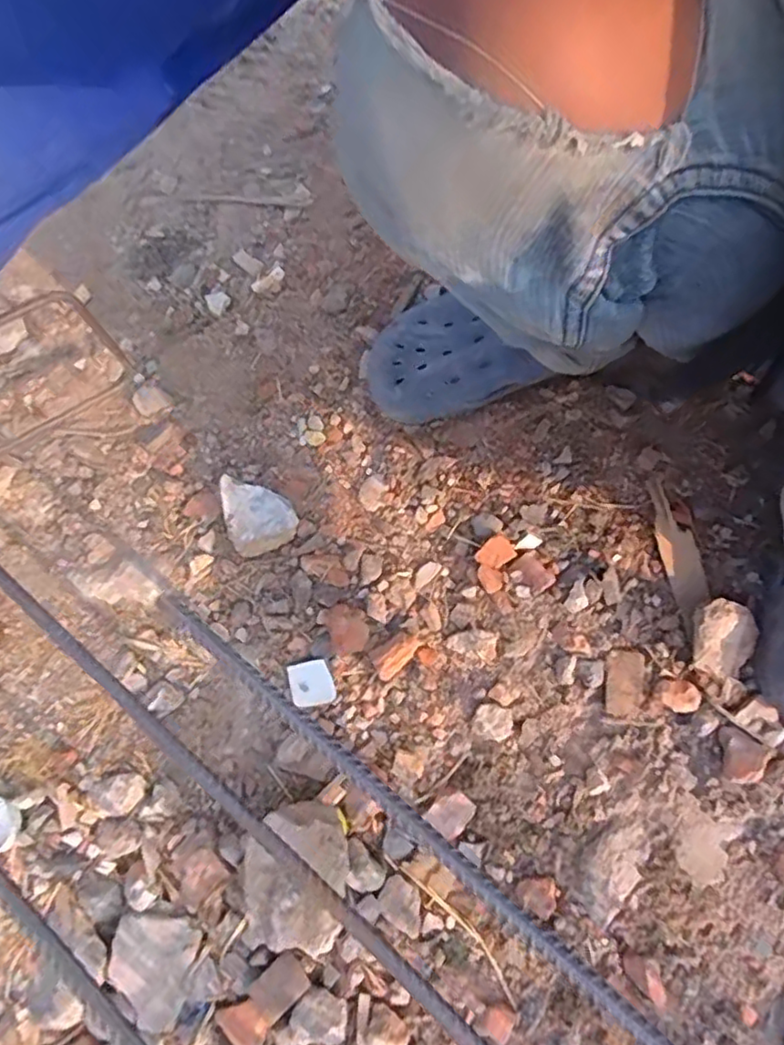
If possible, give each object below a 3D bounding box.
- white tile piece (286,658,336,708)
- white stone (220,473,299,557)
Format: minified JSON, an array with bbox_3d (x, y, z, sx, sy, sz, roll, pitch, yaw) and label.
[{"bbox_3d":[-0.067,0.133,0.528,0.036,0.004,0.036,-14,82,4],"label":"white tile piece"},{"bbox_3d":[-0.117,-0.007,0.573,0.058,0.032,0.073,-13,70,-1],"label":"white stone"}]

